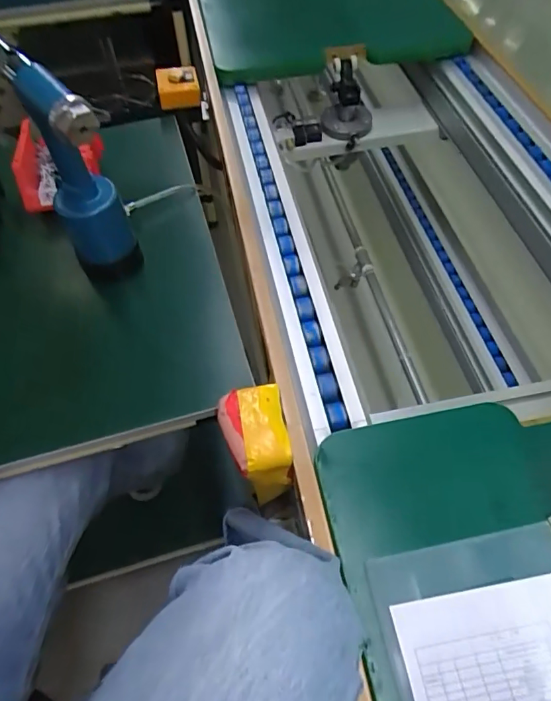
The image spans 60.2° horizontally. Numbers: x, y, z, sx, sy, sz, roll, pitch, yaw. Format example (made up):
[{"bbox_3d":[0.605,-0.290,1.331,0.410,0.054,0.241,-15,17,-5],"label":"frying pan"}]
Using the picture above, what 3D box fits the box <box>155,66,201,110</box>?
[{"bbox_3d":[-0.183,-0.494,0.895,0.076,0.035,0.091,-9,57,-5],"label":"box"}]

